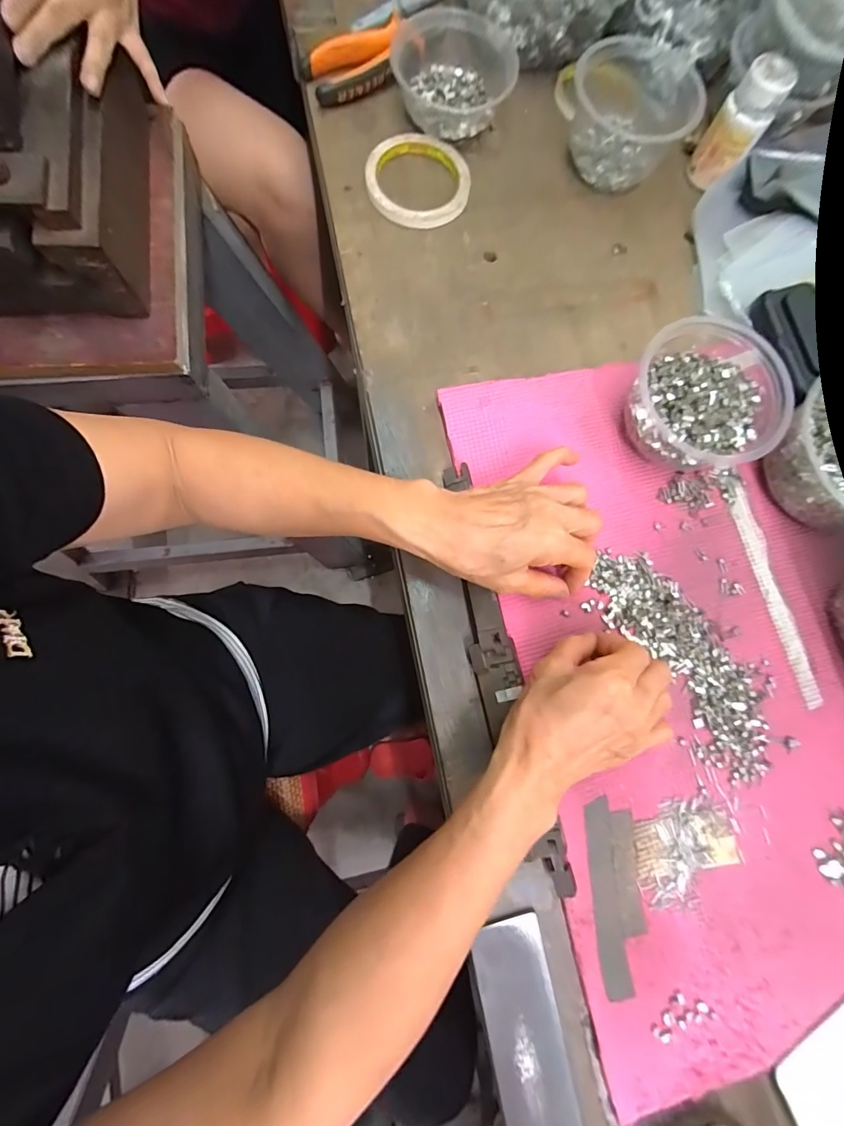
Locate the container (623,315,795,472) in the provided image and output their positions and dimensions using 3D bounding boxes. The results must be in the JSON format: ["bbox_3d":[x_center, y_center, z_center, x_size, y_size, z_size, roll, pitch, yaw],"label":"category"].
[{"bbox_3d":[0.220,-0.127,0.354,0.107,0.066,0.104,1,80,-5],"label":"container"}]

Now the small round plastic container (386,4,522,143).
[{"bbox_3d":[0.030,-0.461,0.415,0.113,0.035,0.104,1,80,-5],"label":"small round plastic container"}]

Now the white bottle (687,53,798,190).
[{"bbox_3d":[0.294,-0.408,0.410,0.045,0.077,0.049,31,79,1],"label":"white bottle"}]

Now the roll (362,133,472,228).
[{"bbox_3d":[-0.002,-0.365,0.417,0.094,0.017,0.094,1,80,-5],"label":"roll"}]

